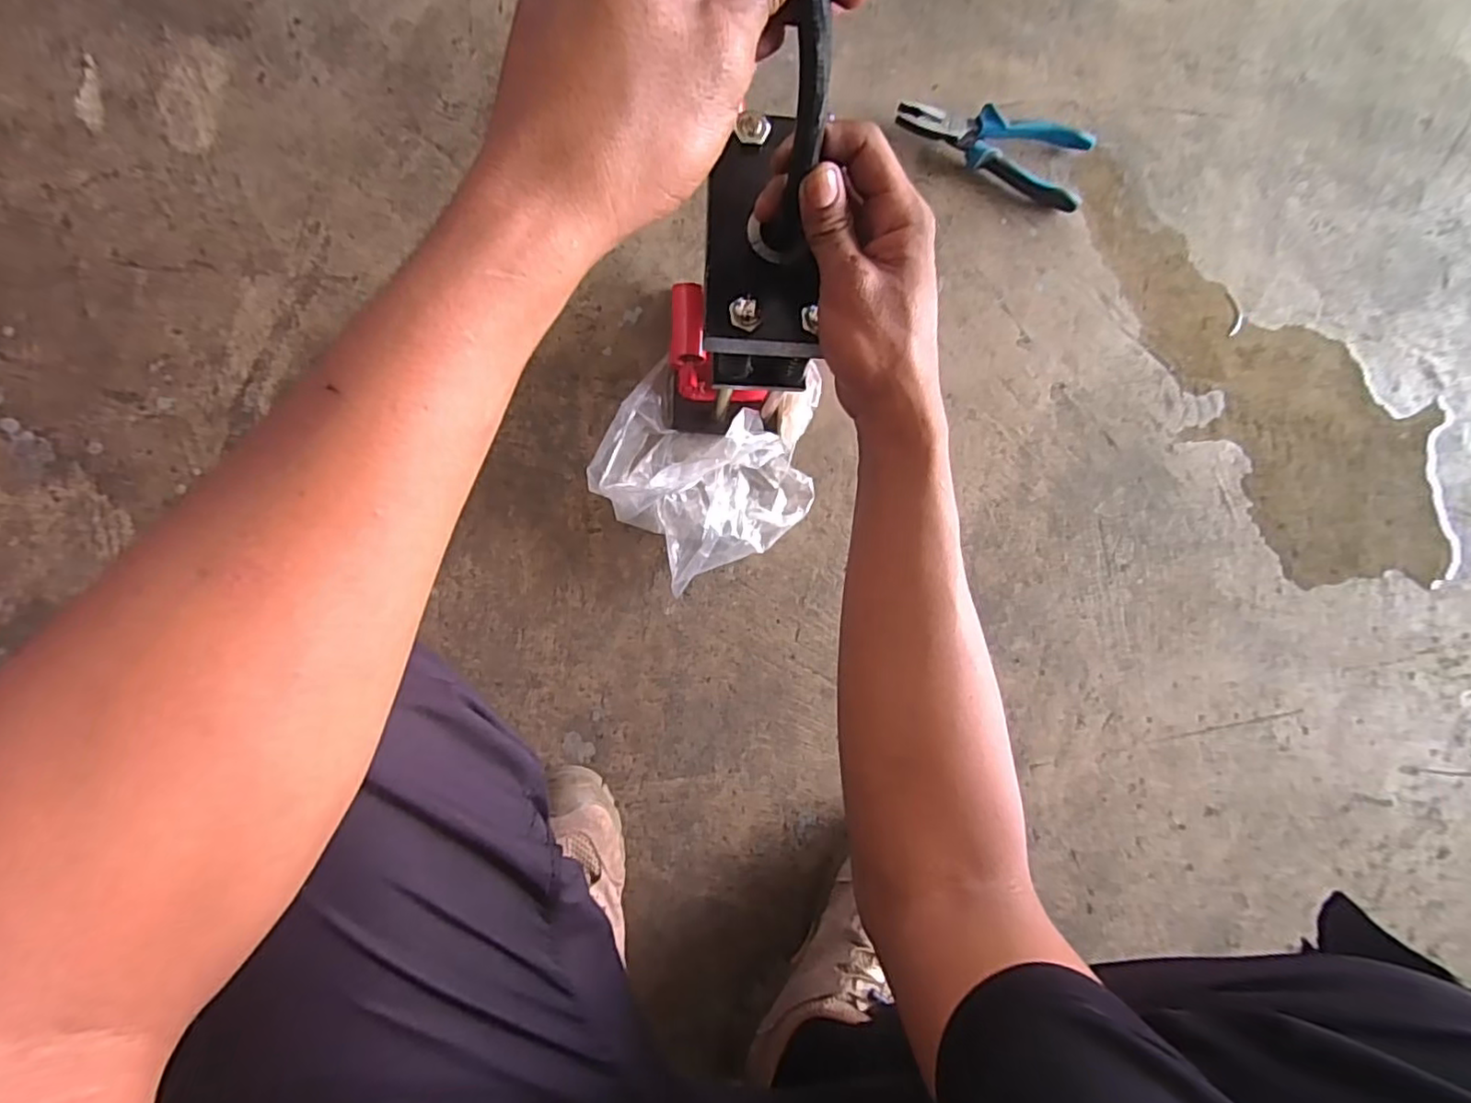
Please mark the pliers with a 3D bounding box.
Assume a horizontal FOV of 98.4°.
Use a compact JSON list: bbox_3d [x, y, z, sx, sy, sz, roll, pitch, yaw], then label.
[{"bbox_3d":[0.254,-0.404,0.623,0.192,0.027,0.073,19,87,-5],"label":"pliers"}]

